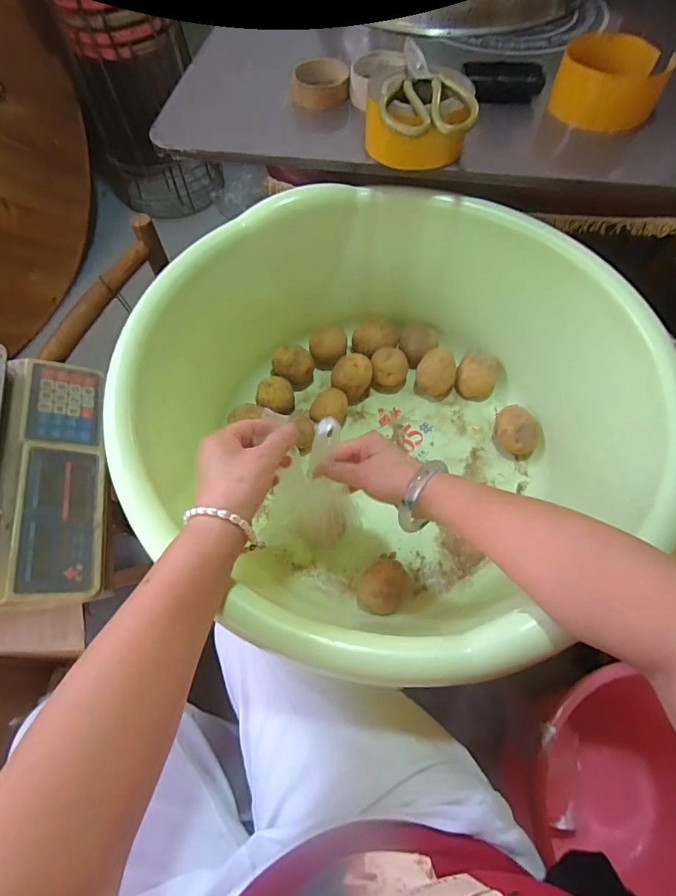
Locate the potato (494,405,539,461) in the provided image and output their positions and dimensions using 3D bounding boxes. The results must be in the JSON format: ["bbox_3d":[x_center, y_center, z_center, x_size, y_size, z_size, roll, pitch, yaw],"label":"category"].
[{"bbox_3d":[0.252,-0.024,0.634,0.049,0.040,0.071,-18,64,-7],"label":"potato"}]

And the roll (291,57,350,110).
[{"bbox_3d":[-0.024,-0.504,0.617,0.077,0.032,0.077,-1,63,2],"label":"roll"}]

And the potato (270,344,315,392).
[{"bbox_3d":[-0.070,-0.126,0.687,0.058,0.054,0.057,-1,63,2],"label":"potato"}]

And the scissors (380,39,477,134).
[{"bbox_3d":[0.104,-0.418,0.515,0.105,0.018,0.171,4,63,4],"label":"scissors"}]

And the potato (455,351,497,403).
[{"bbox_3d":[0.208,-0.107,0.670,0.058,0.049,0.054,-1,63,2],"label":"potato"}]

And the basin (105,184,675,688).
[{"bbox_3d":[0.059,-0.046,0.544,0.539,0.232,0.515,-1,63,2],"label":"basin"}]

